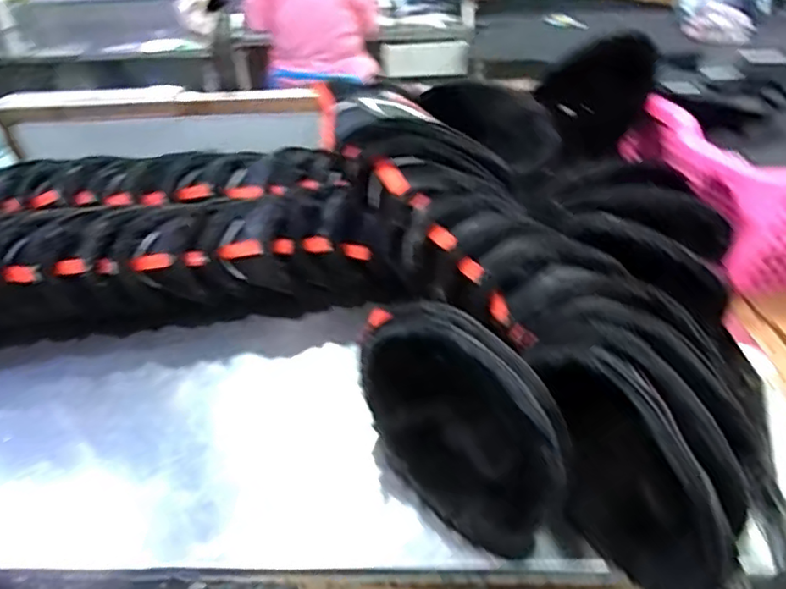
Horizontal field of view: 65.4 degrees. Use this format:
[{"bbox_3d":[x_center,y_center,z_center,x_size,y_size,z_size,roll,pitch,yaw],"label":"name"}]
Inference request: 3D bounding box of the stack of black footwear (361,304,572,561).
[{"bbox_3d":[0.058,0.101,0.525,0.101,0.118,0.210,-22,37,-27],"label":"stack of black footwear"}]

